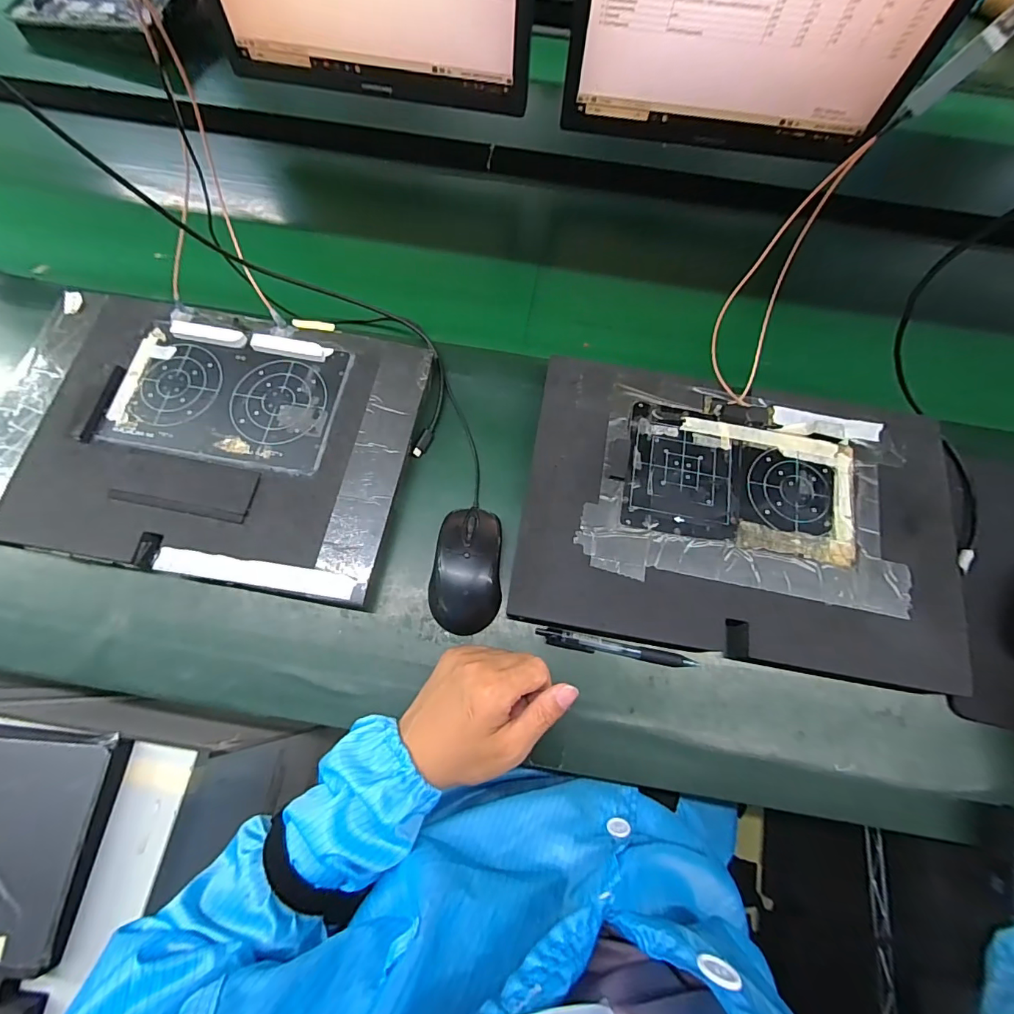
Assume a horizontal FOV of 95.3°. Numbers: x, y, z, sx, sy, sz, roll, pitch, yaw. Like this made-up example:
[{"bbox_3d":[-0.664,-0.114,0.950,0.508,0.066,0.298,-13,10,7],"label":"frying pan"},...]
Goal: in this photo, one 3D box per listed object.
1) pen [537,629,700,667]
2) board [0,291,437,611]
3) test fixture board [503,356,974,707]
[{"bbox_3d":[0.096,0.126,0.410,0.138,0.006,0.015,10,70,2],"label":"pen"},{"bbox_3d":[-0.291,-0.069,0.447,0.385,0.027,0.263,11,70,2],"label":"board"},{"bbox_3d":[0.217,0.002,0.425,0.383,0.023,0.257,10,70,2],"label":"test fixture board"}]

